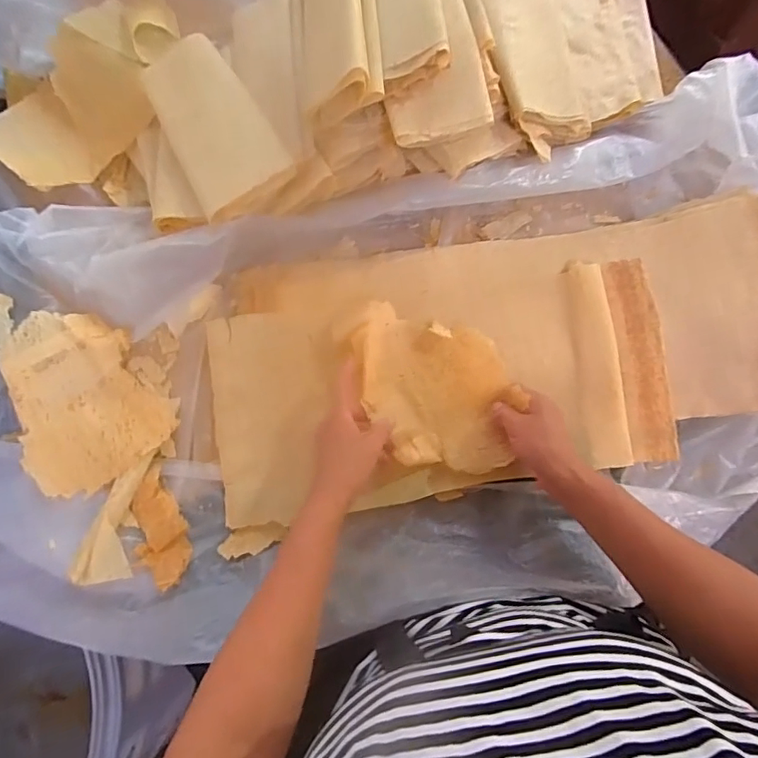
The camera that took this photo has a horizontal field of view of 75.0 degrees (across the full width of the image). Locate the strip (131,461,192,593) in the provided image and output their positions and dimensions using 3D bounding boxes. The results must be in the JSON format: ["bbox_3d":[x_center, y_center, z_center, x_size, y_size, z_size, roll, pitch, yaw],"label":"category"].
[{"bbox_3d":[-0.241,0.159,0.542,0.053,0.022,0.131,-16,73,-4],"label":"strip"}]

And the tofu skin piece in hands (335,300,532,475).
[{"bbox_3d":[0.065,0.004,0.582,0.160,0.043,0.229,-26,74,-7],"label":"tofu skin piece in hands"}]

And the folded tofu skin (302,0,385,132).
[{"bbox_3d":[-0.049,-0.425,0.585,0.093,0.065,0.253,-4,73,0],"label":"folded tofu skin"}]

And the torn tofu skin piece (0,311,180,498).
[{"bbox_3d":[-0.350,0.025,0.583,0.162,0.061,0.204,-37,76,-10],"label":"torn tofu skin piece"}]

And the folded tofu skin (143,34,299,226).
[{"bbox_3d":[-0.206,-0.318,0.615,0.119,0.032,0.260,-27,74,-7],"label":"folded tofu skin"}]

